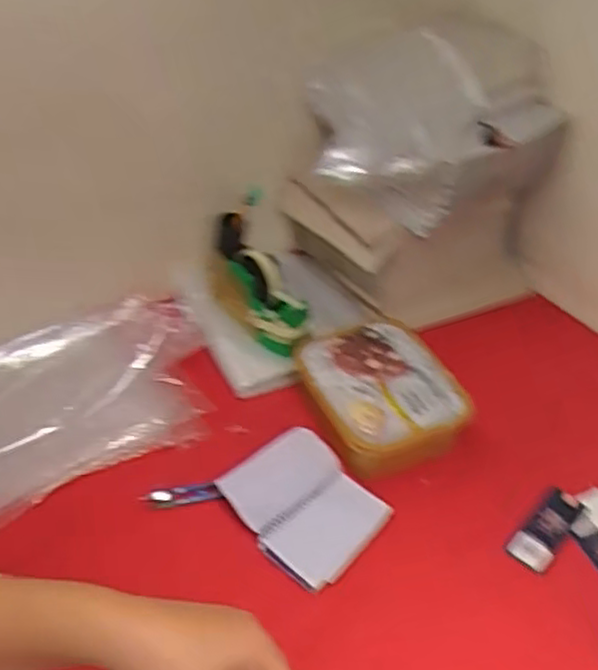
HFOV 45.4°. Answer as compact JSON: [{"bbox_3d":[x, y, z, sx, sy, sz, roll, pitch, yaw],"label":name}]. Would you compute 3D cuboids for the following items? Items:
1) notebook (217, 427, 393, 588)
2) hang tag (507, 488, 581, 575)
[{"bbox_3d":[0.007,0.188,0.804,0.132,0.032,0.162,-30,51,-34],"label":"notebook"},{"bbox_3d":[0.287,0.223,0.824,0.045,0.009,0.121,32,46,29],"label":"hang tag"}]

